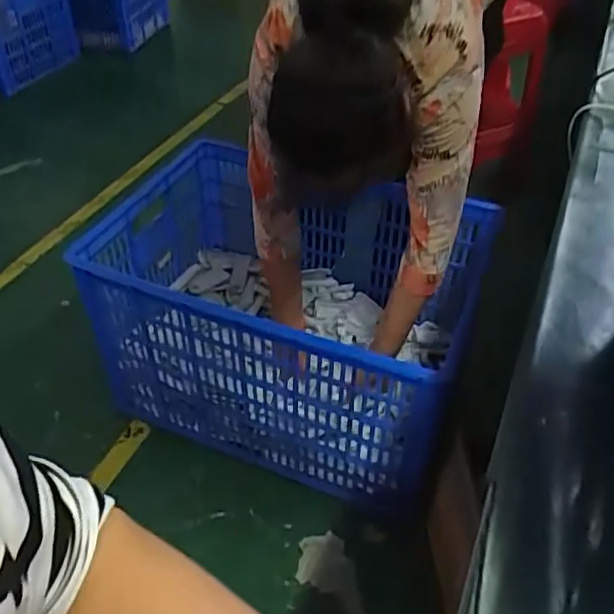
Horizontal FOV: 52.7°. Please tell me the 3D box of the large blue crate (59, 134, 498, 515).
[{"bbox_3d":[-0.038,-0.007,1.255,0.680,0.403,0.520,15,44,16],"label":"large blue crate"}]

